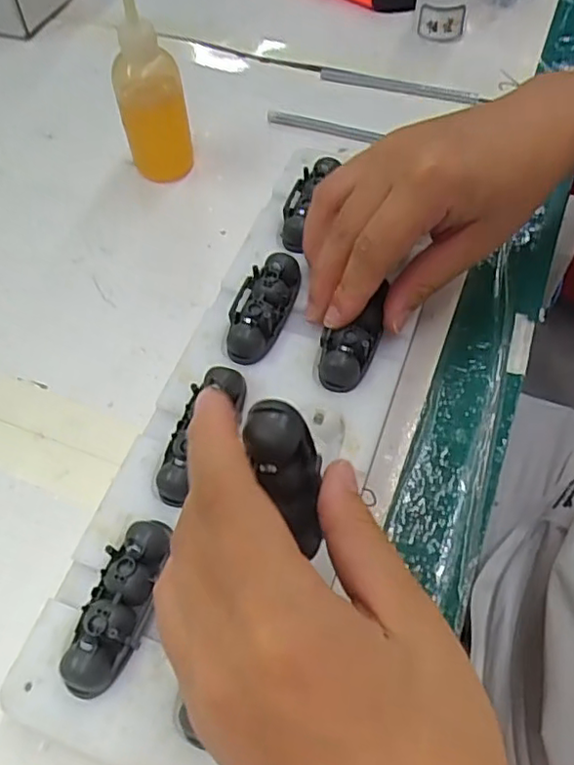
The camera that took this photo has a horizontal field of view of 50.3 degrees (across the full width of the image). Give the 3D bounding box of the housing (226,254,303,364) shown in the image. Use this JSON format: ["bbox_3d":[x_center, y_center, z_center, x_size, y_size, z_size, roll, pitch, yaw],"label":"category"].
[{"bbox_3d":[-0.013,-0.037,0.295,0.027,0.012,0.059,13,60,9],"label":"housing"}]

